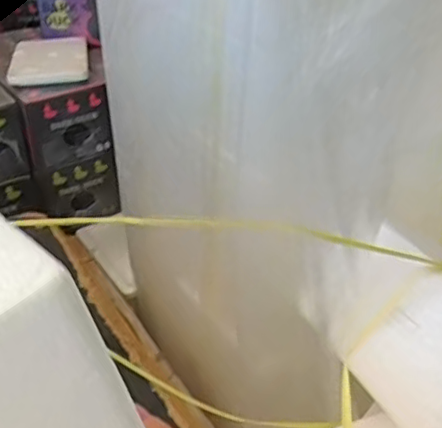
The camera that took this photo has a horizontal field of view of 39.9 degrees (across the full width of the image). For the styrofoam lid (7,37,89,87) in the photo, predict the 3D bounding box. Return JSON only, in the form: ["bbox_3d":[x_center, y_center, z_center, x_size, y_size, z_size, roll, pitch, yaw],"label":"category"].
[{"bbox_3d":[-0.378,-0.339,1.343,0.165,0.034,0.271,-6,31,-9],"label":"styrofoam lid"}]

